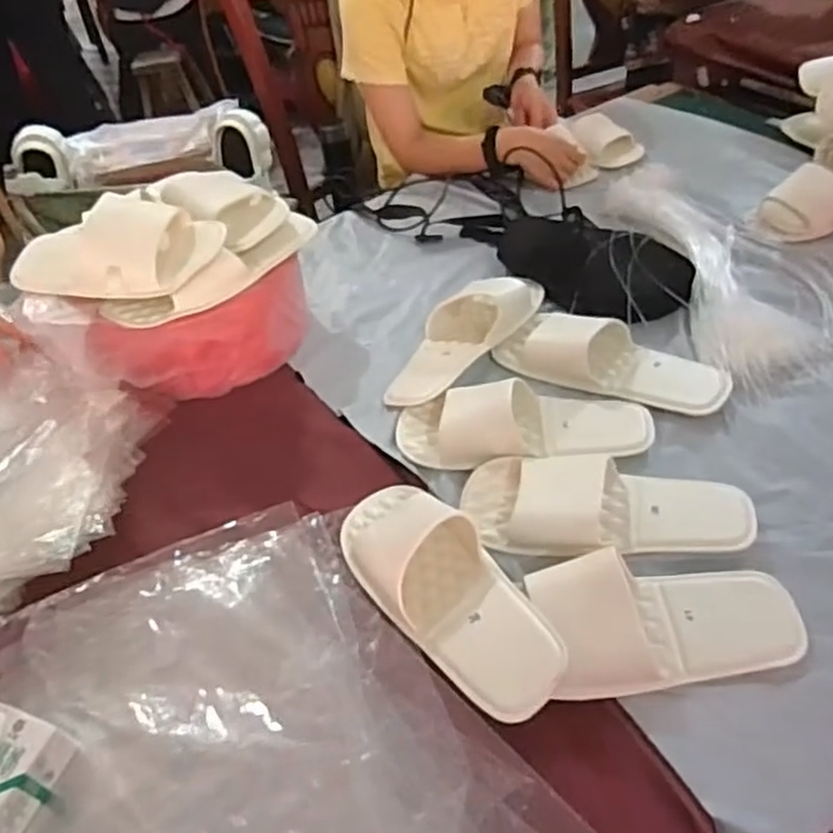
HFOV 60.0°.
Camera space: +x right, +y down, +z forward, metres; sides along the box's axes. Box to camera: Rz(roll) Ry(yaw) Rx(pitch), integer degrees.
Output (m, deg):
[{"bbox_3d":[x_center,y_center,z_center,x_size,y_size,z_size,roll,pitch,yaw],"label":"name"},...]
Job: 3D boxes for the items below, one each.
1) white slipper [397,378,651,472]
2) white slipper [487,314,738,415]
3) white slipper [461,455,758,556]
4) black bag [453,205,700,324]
[{"bbox_3d":[0.114,-0.004,0.771,0.267,0.064,0.106,-5,45,2],"label":"white slipper"},{"bbox_3d":[0.222,-0.072,0.832,0.266,0.056,0.108,15,49,21],"label":"white slipper"},{"bbox_3d":[0.180,0.083,0.692,0.265,0.041,0.102,3,46,10],"label":"white slipper"},{"bbox_3d":[0.199,-0.228,0.972,0.136,0.055,0.348,-35,51,-25],"label":"black bag"}]

